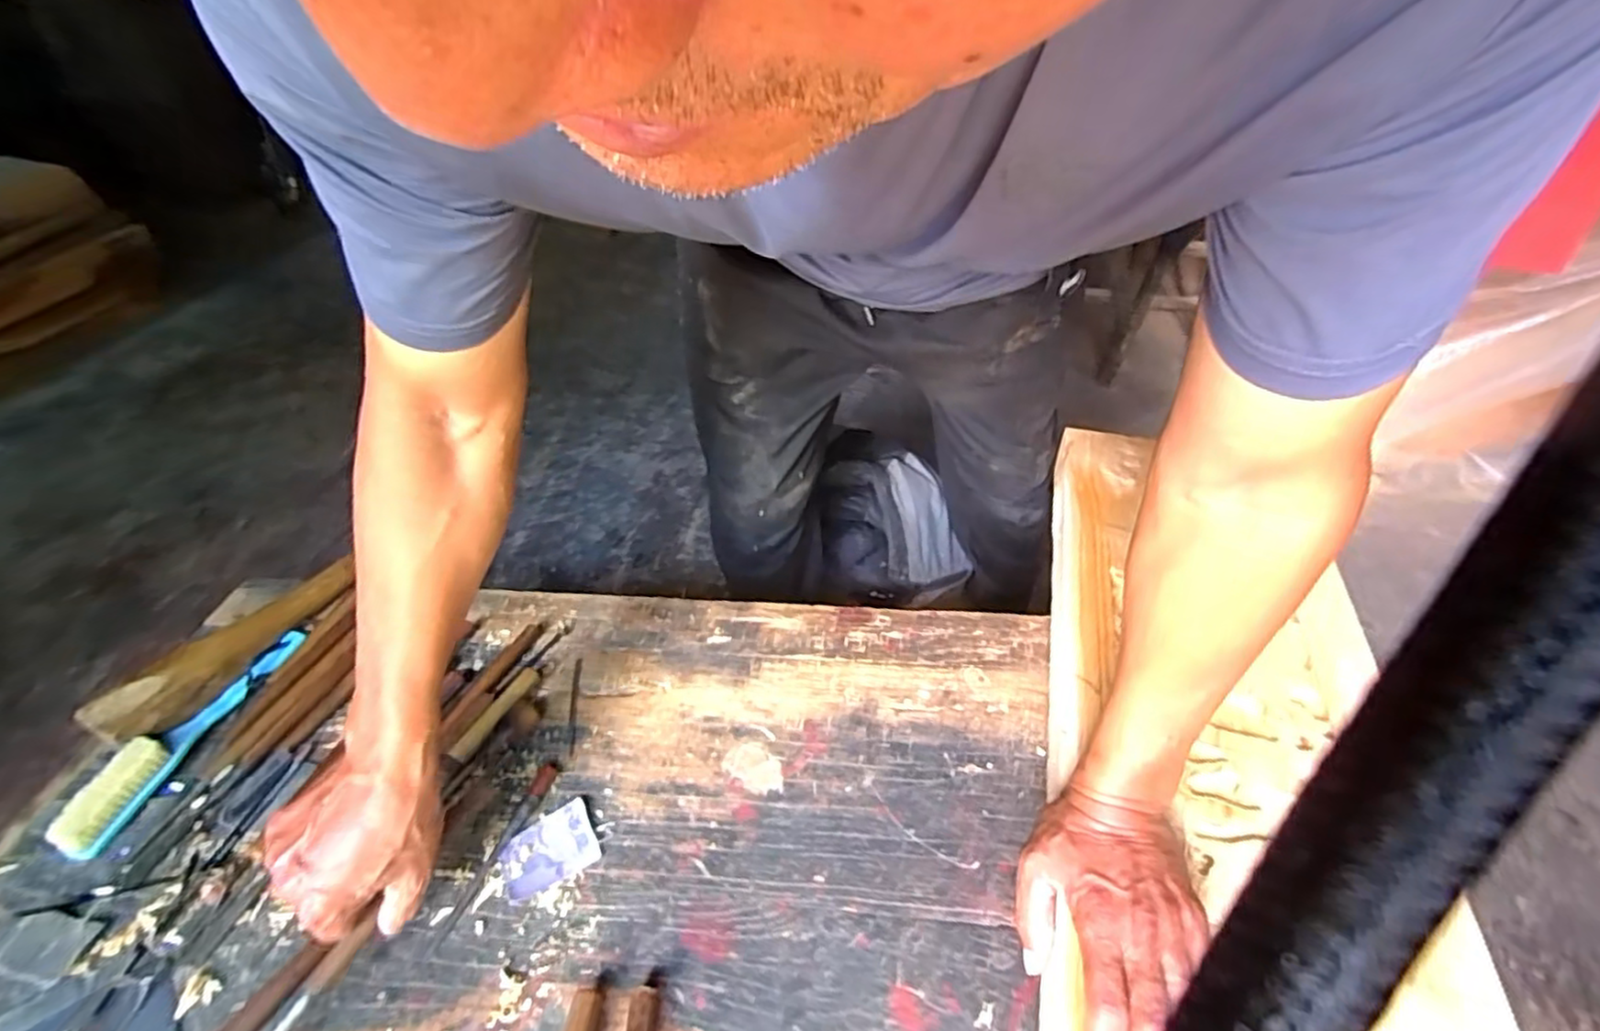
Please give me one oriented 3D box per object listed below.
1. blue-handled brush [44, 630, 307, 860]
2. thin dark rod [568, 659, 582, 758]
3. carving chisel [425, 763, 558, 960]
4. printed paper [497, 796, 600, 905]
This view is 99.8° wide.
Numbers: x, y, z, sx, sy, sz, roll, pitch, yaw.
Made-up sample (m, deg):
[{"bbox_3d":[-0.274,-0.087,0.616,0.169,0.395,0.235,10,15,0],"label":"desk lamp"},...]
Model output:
[{"bbox_3d":[-0.553,0.191,0.616,0.041,0.035,0.230,13,44,18],"label":"blue-handled brush"},{"bbox_3d":[-0.214,0.178,0.636,0.007,0.004,0.106,-8,41,-5],"label":"thin dark rod"},{"bbox_3d":[-0.241,0.265,0.535,0.019,0.009,0.150,13,44,18],"label":"carving chisel"},{"bbox_3d":[-0.200,0.266,0.536,0.072,0.006,0.052,-24,45,-22],"label":"printed paper"}]

